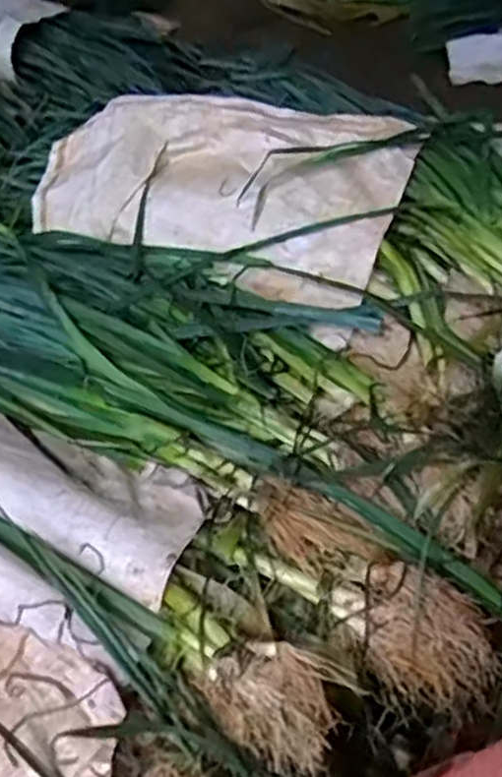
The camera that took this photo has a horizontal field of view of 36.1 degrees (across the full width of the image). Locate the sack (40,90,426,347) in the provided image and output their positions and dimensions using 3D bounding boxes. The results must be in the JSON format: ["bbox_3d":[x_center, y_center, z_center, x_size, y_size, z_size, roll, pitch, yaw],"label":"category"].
[{"bbox_3d":[-0.057,-0.256,0.937,0.490,0.094,0.278,18,48,22],"label":"sack"}]

